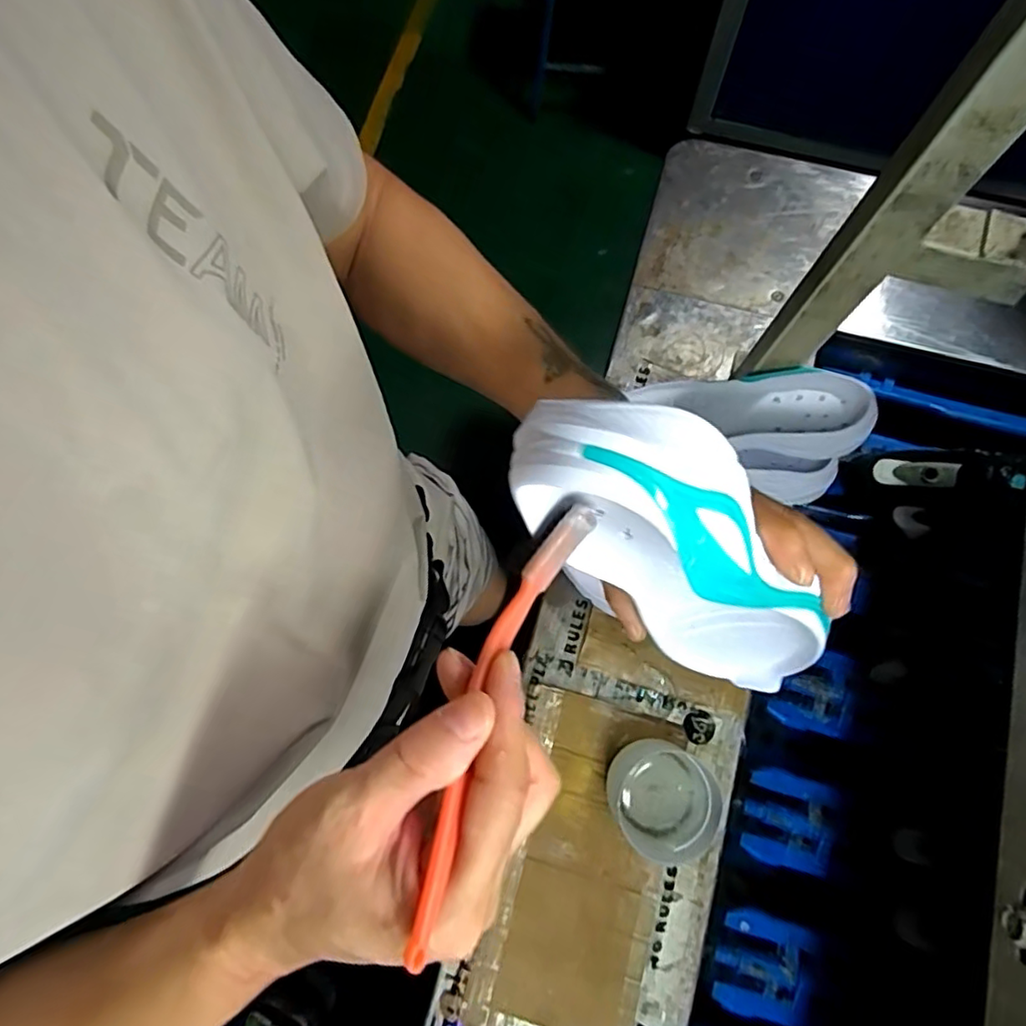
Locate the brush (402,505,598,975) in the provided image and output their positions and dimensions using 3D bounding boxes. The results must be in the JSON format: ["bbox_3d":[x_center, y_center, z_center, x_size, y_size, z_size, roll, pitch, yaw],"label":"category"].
[{"bbox_3d":[-0.006,0.068,0.224,0.023,0.018,0.165,20,63,5],"label":"brush"}]

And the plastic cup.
[{"bbox_3d":[0.139,0.265,0.571,0.089,0.090,0.093,0,76,0],"label":"plastic cup"}]

